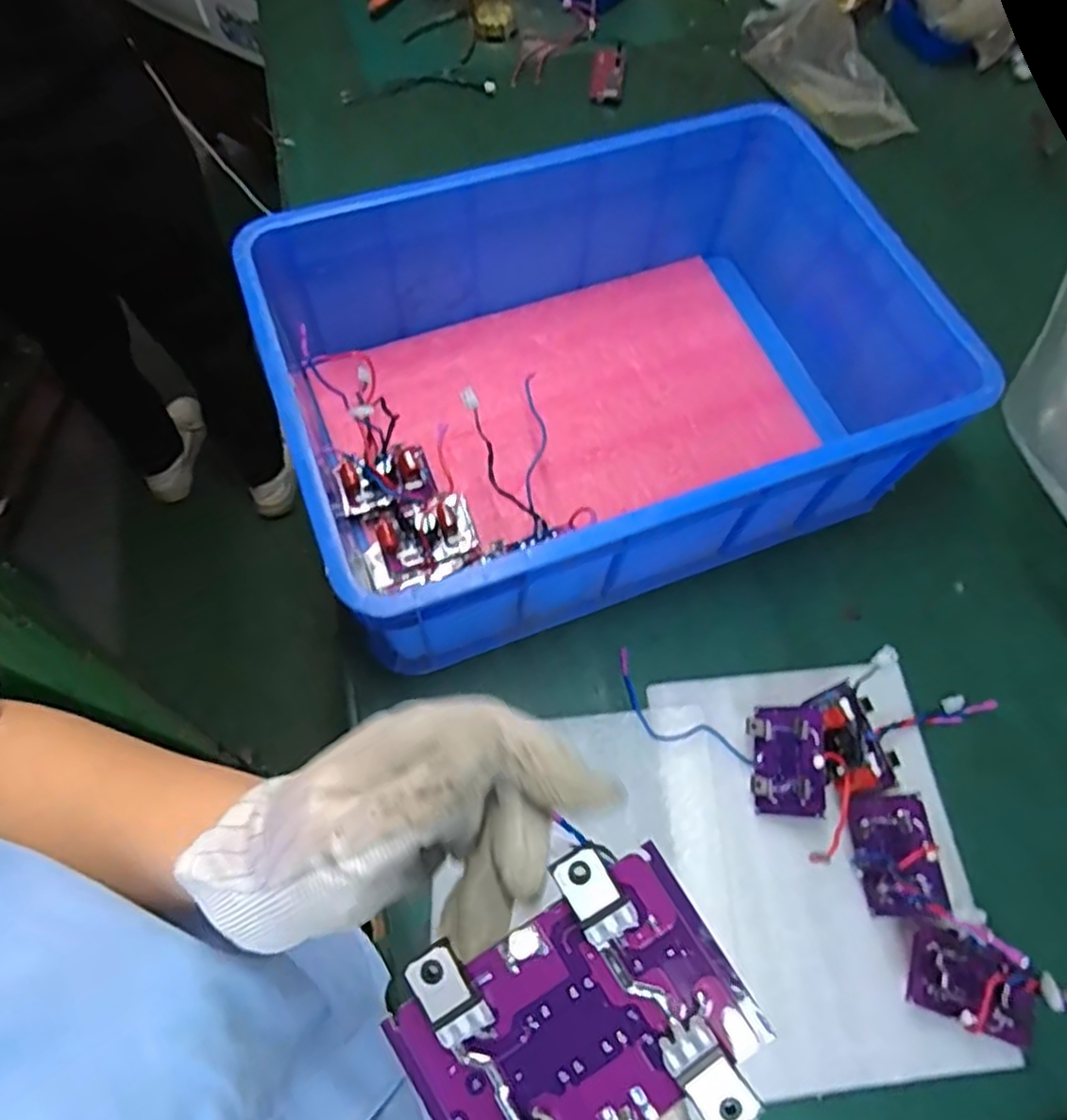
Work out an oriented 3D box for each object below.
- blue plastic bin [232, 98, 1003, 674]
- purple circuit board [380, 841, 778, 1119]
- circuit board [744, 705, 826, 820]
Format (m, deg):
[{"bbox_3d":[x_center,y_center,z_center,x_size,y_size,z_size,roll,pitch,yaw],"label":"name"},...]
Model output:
[{"bbox_3d":[0.069,-0.189,0.731,0.603,0.202,0.418,-19,68,-10],"label":"blue plastic bin"},{"bbox_3d":[0.012,0.137,0.207,0.096,0.009,0.079,-33,80,-2],"label":"purple circuit board"},{"bbox_3d":[0.231,0.181,0.646,0.063,0.018,0.096,-8,62,27],"label":"circuit board"}]

